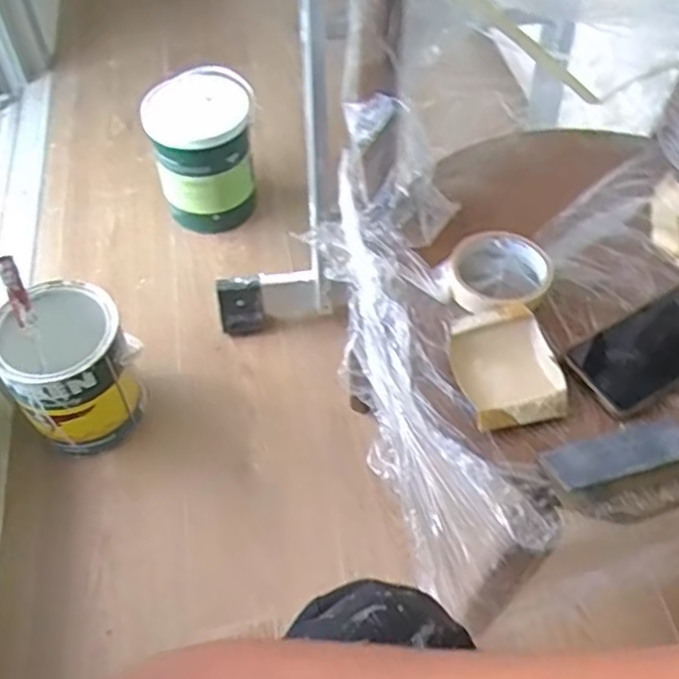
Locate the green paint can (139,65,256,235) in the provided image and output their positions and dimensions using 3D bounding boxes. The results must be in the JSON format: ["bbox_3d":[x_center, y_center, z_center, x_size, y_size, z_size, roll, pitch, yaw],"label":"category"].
[{"bbox_3d":[-0.233,-0.322,1.222,0.181,0.237,0.192,1,54,-1],"label":"green paint can"}]

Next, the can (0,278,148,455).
[{"bbox_3d":[-0.362,0.037,0.949,0.157,0.191,0.155,1,54,-1],"label":"can"}]

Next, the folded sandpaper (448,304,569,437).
[{"bbox_3d":[0.138,0.024,0.581,0.081,0.034,0.100,-14,56,-11],"label":"folded sandpaper"}]

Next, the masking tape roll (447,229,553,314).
[{"bbox_3d":[0.147,-0.063,0.640,0.098,0.022,0.093,1,54,-1],"label":"masking tape roll"}]

